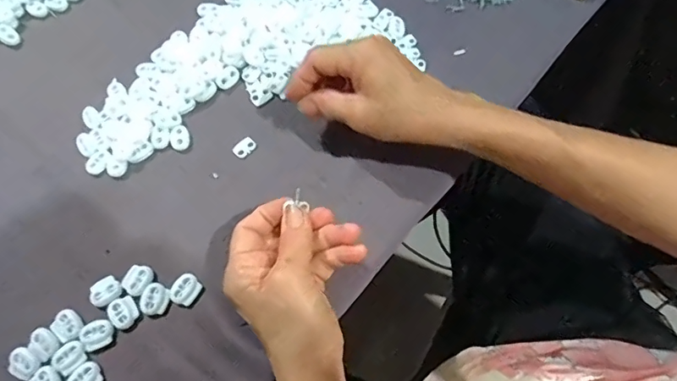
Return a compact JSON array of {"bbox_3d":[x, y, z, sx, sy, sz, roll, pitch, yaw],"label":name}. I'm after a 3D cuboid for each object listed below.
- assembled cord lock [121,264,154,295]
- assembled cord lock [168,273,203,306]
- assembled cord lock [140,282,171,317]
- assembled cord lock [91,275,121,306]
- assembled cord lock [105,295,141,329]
[{"bbox_3d":[-0.146,0.064,0.361,0.020,0.004,0.021,21,68,12],"label":"assembled cord lock"},{"bbox_3d":[-0.110,0.071,0.358,0.019,0.004,0.021,38,72,18],"label":"assembled cord lock"},{"bbox_3d":[-0.131,0.078,0.355,0.020,0.004,0.022,-1,65,2],"label":"assembled cord lock"},{"bbox_3d":[-0.166,0.071,0.355,0.022,0.004,0.019,-32,68,-12],"label":"assembled cord lock"},{"bbox_3d":[-0.152,0.085,0.351,0.020,0.004,0.022,-40,69,-15],"label":"assembled cord lock"}]

